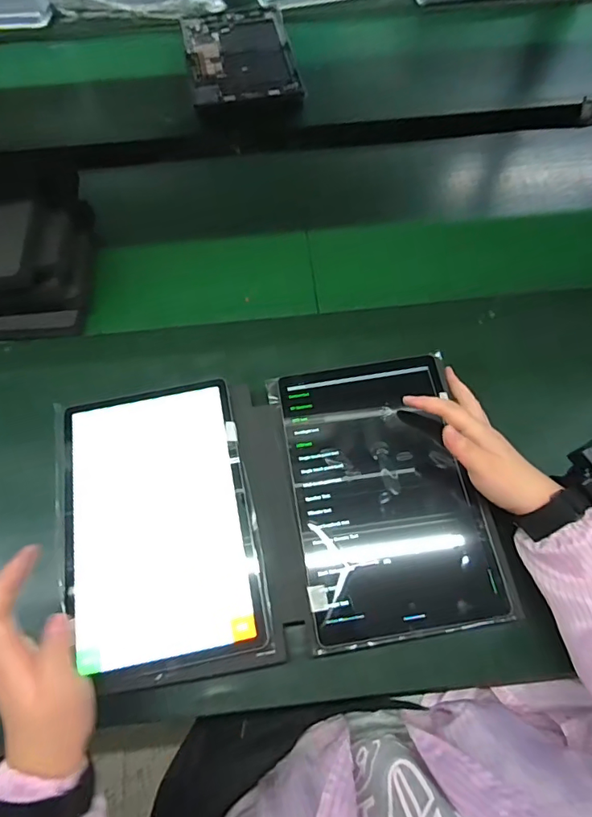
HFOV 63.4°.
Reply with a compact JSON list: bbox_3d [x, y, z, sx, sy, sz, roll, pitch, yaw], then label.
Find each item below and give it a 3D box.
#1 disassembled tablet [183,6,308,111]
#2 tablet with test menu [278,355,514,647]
[{"bbox_3d":[-0.090,-0.569,0.768,0.165,0.010,0.250,-11,65,-3],"label":"disassembled tablet"},{"bbox_3d":[0.083,0.072,0.452,0.166,0.013,0.252,-8,65,-4],"label":"tablet with test menu"}]

